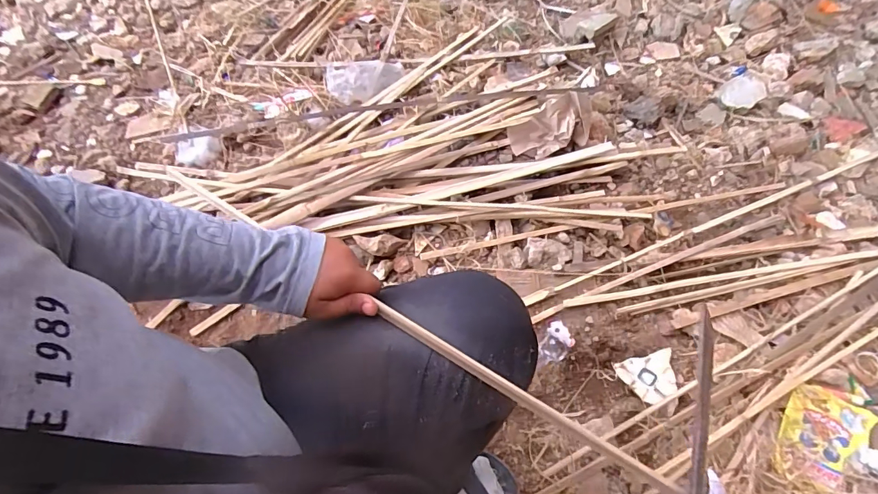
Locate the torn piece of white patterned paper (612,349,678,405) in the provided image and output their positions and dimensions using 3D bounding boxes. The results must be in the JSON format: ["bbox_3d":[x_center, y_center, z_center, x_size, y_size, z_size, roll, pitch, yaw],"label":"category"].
[{"bbox_3d":[0.377,0.235,0.783,0.104,0.015,0.081,-11,63,-6],"label":"torn piece of white patterned paper"}]

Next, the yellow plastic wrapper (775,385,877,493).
[{"bbox_3d":[0.615,0.314,0.701,0.118,0.015,0.160,27,65,13],"label":"yellow plastic wrapper"}]

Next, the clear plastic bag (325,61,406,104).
[{"bbox_3d":[-0.176,-0.403,1.062,0.186,0.057,0.134,-7,63,-4],"label":"clear plastic bag"}]

